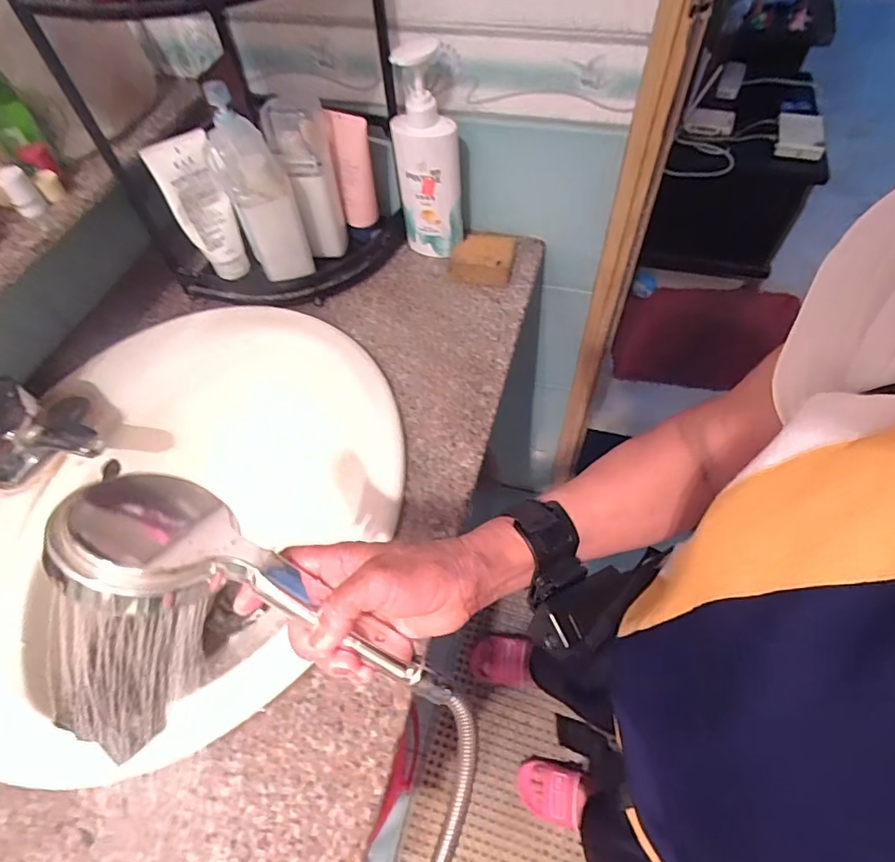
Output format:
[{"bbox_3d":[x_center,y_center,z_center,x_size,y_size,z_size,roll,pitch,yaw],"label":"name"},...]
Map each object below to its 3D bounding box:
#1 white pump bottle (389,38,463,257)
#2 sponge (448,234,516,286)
[{"bbox_3d":[-0.025,-0.351,0.683,0.081,0.242,0.076,-2,56,3],"label":"white pump bottle"},{"bbox_3d":[0.048,-0.242,0.741,0.086,0.030,0.075,6,57,8],"label":"sponge"}]

